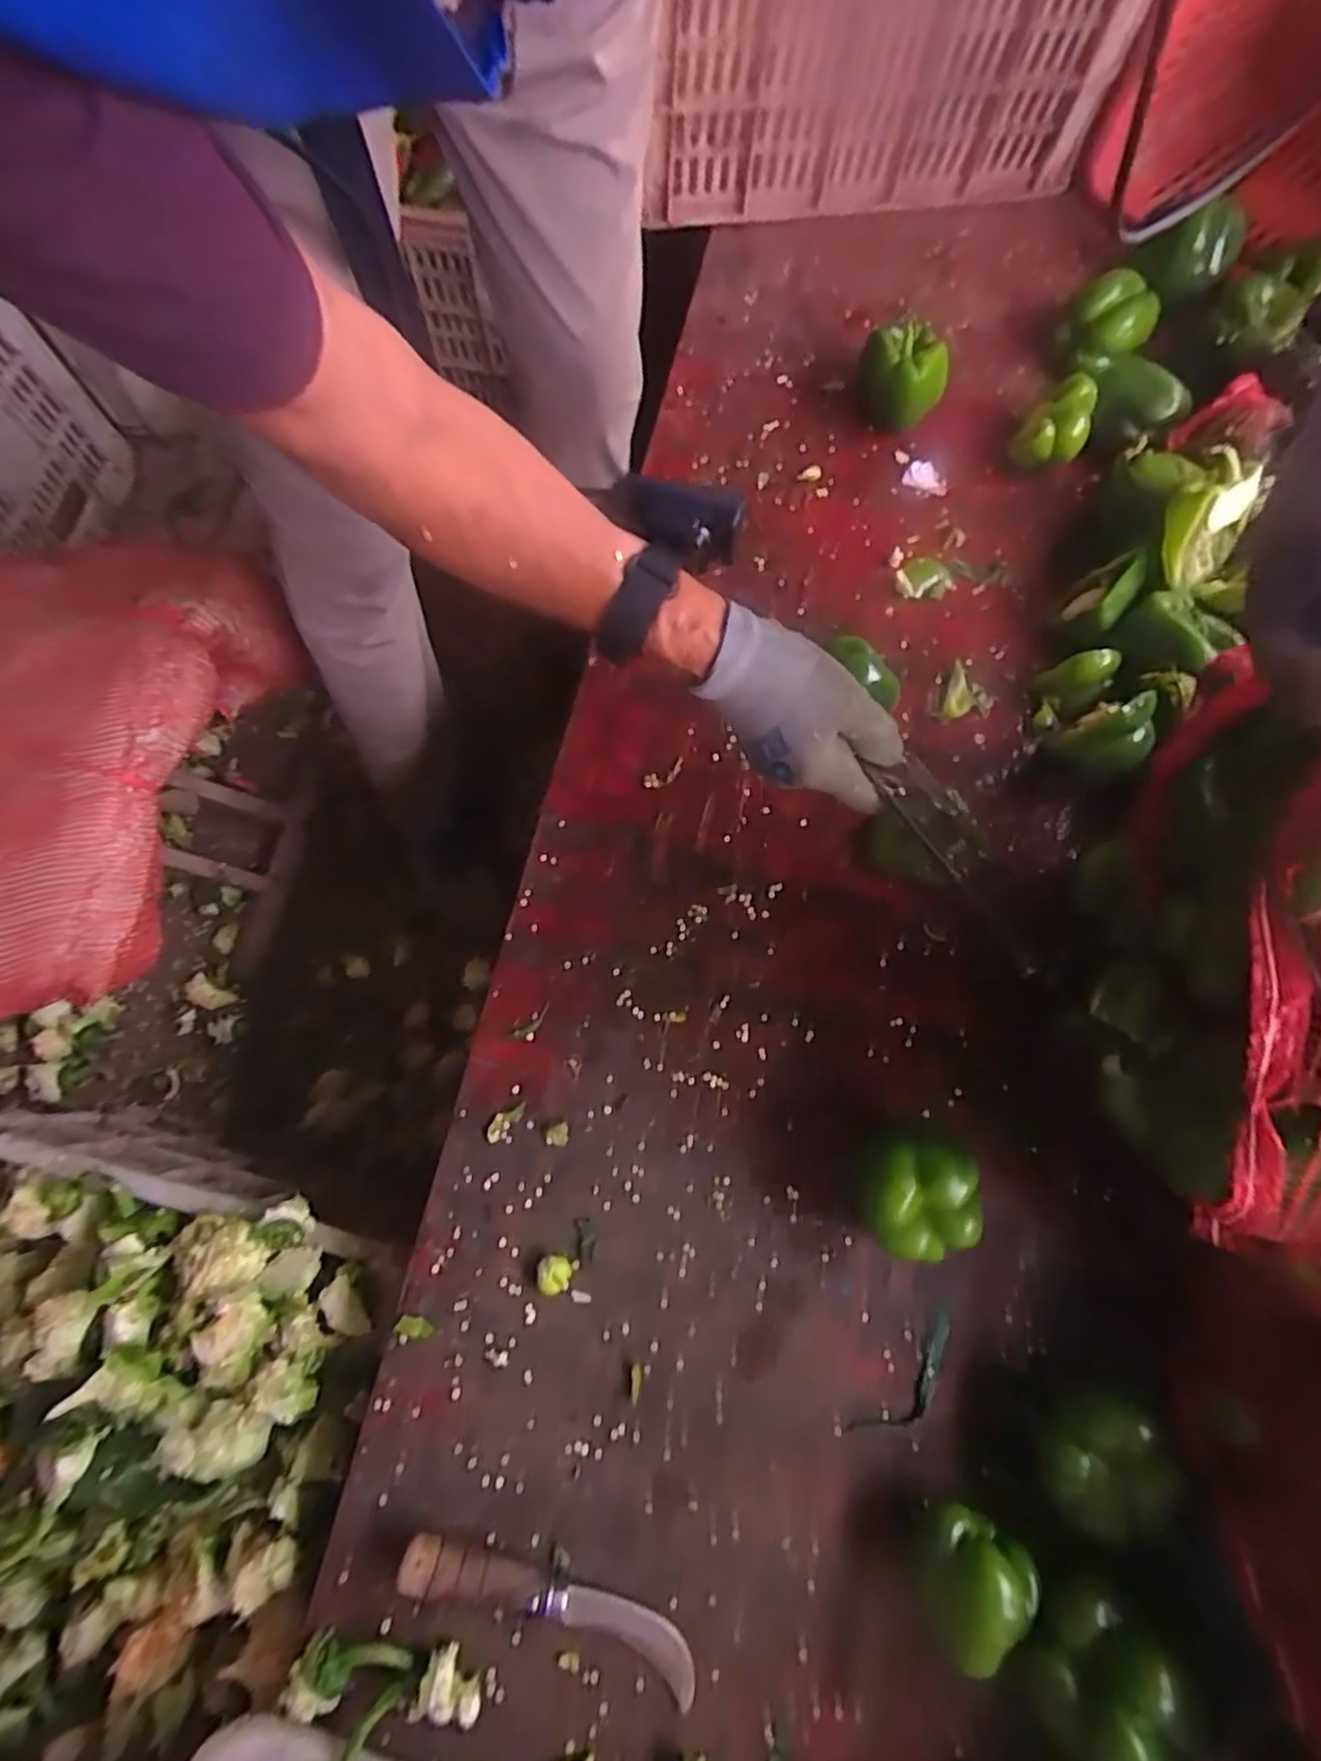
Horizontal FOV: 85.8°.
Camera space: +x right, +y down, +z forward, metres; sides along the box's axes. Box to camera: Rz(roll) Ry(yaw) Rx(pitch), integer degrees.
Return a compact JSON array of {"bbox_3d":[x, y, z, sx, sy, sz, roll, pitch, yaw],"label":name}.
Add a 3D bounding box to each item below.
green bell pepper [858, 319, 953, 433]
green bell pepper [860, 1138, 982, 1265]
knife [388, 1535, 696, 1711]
[{"bbox_3d":[0.210,-0.436,0.625,0.072,0.065,0.061,16,73,2],"label":"green bell pepper"},{"bbox_3d":[0.155,0.189,0.429,0.055,0.071,0.062,2,72,-1],"label":"green bell pepper"},{"bbox_3d":[-0.057,0.389,0.376,0.165,0.029,0.027,23,73,6],"label":"knife"}]

